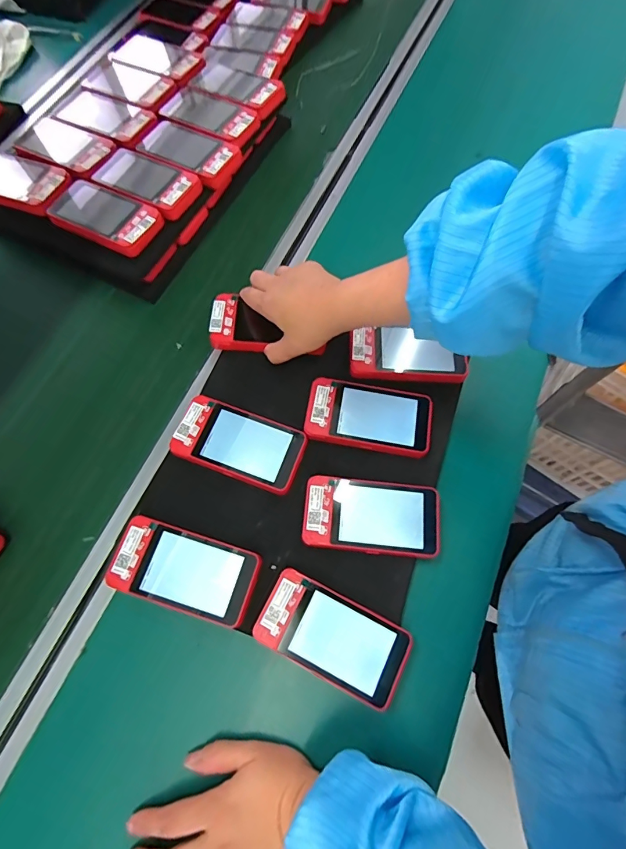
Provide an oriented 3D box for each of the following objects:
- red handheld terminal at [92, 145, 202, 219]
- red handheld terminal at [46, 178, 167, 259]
[{"bbox_3d":[-0.193,-0.280,0.510,0.119,0.019,0.065,25,70,9],"label":"red handheld terminal"},{"bbox_3d":[-0.234,-0.230,0.490,0.125,0.026,0.063,25,70,9],"label":"red handheld terminal"}]

